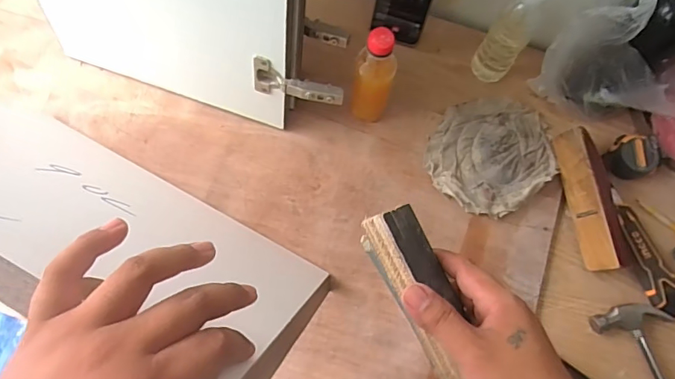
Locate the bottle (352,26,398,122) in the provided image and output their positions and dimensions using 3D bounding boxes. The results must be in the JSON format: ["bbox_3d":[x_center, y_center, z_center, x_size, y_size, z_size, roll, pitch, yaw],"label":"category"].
[{"bbox_3d":[0.044,-0.133,0.608,0.053,0.176,0.048,6,74,0],"label":"bottle"}]

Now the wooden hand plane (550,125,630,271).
[{"bbox_3d":[0.342,0.012,0.643,0.047,0.051,0.192,-10,76,-4],"label":"wooden hand plane"}]

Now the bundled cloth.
[{"bbox_3d":[0.221,-0.056,0.674,0.186,0.024,0.162,-42,80,-11],"label":"bundled cloth"}]

